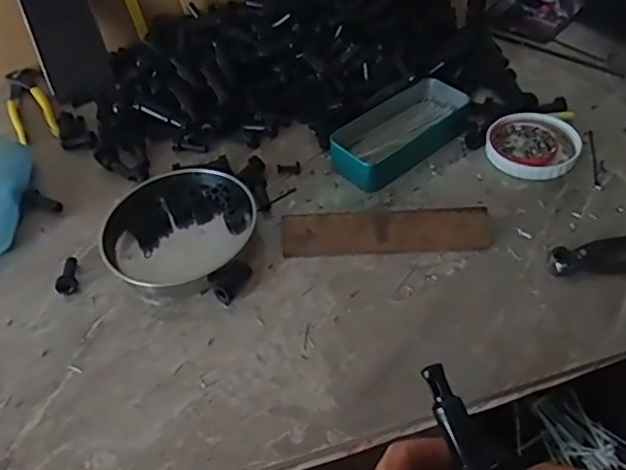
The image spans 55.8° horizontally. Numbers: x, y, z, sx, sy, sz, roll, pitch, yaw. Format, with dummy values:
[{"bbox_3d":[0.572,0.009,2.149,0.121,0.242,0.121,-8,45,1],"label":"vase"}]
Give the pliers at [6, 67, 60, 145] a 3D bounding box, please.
[{"bbox_3d":[-0.347,-0.160,0.721,0.048,0.018,0.171,-24,49,-15],"label":"pliers"}]

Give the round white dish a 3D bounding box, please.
[{"bbox_3d":[0.218,-0.091,0.587,0.086,0.014,0.092,-3,47,3],"label":"round white dish"}]

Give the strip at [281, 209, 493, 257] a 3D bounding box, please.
[{"bbox_3d":[0.064,-0.002,0.518,0.179,0.007,0.037,-2,92,4],"label":"strip"}]

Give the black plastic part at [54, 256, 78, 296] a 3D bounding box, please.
[{"bbox_3d":[-0.218,0.035,0.527,0.018,0.013,0.042,-12,35,-7],"label":"black plastic part"}]

